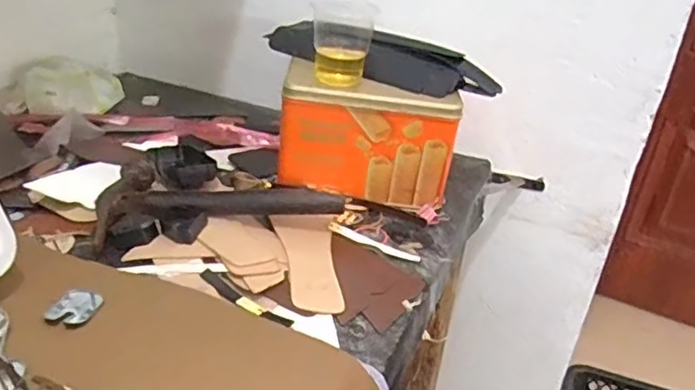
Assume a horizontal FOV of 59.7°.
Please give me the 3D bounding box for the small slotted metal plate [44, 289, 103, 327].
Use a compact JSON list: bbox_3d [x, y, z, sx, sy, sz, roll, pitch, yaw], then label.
[{"bbox_3d":[-0.194,0.079,0.430,0.029,0.007,0.034,11,26,9],"label":"small slotted metal plate"}]

